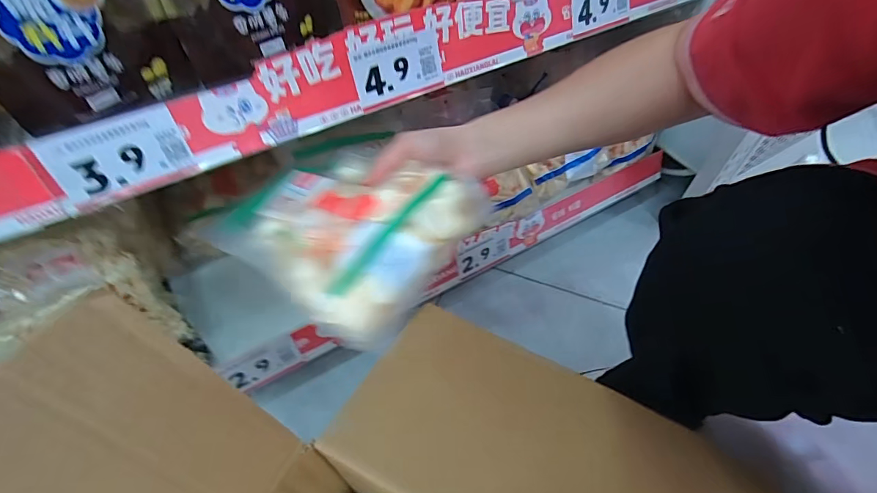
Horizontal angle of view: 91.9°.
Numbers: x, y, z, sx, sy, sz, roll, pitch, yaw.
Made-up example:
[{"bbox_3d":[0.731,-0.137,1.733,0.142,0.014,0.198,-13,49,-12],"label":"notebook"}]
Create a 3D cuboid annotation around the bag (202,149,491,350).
[{"bbox_3d":[-0.080,-0.025,0.388,0.194,0.047,0.178,28,56,21],"label":"bag"}]

